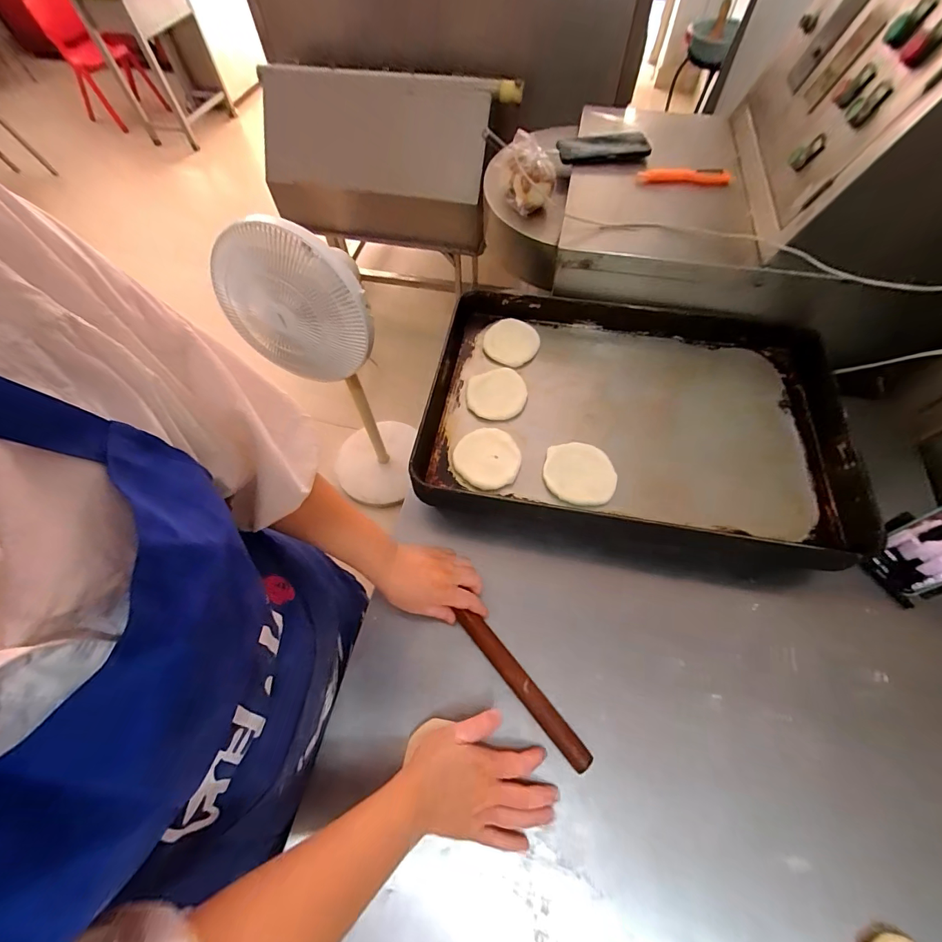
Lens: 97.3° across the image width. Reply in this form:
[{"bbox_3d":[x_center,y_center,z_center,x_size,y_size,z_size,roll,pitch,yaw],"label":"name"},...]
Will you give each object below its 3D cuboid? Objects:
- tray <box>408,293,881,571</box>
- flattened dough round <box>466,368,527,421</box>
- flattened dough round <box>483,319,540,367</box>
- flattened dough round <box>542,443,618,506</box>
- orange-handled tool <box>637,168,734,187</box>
[{"bbox_3d":[0.240,-0.093,0.648,0.615,0.064,0.415,8,62,4],"label":"tray"},{"bbox_3d":[0.041,-0.126,0.673,0.095,0.007,0.094,0,62,0],"label":"flattened dough round"},{"bbox_3d":[0.070,-0.228,0.732,0.093,0.011,0.100,0,62,0],"label":"flattened dough round"},{"bbox_3d":[0.157,0.001,0.599,0.099,0.012,0.092,0,62,0],"label":"flattened dough round"},{"bbox_3d":[0.391,-0.536,0.755,0.166,0.024,0.028,5,62,2],"label":"orange-handled tool"}]

